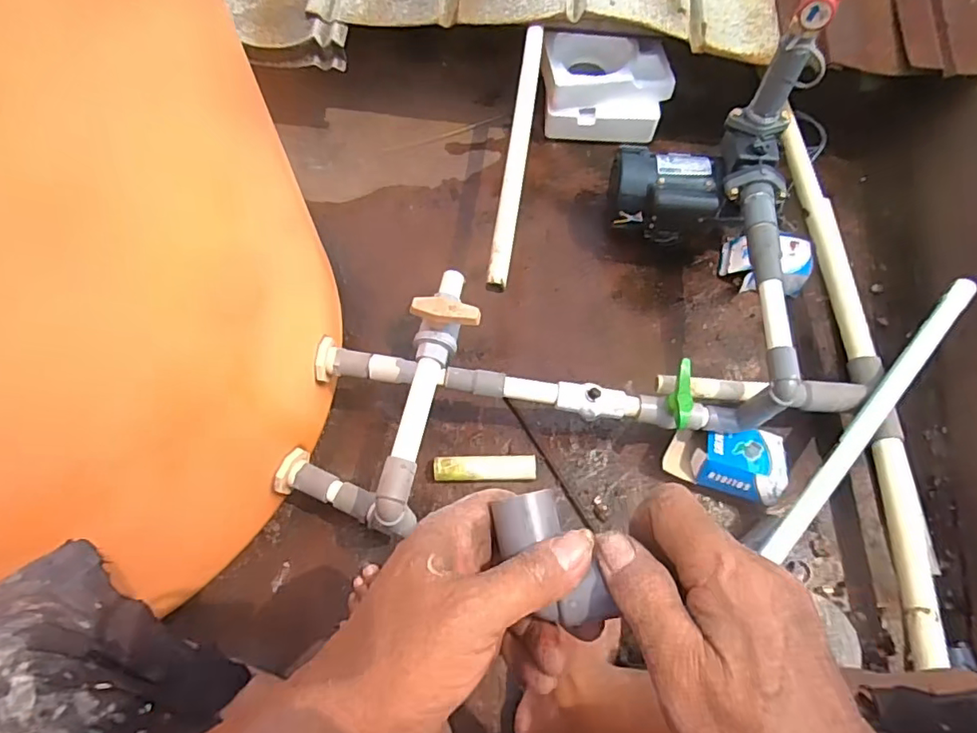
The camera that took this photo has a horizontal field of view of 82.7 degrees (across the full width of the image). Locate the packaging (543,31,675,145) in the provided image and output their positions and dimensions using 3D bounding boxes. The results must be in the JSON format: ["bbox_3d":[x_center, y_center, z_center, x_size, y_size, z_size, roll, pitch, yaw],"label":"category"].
[{"bbox_3d":[0.211,-0.502,1.011,0.228,0.129,0.126,6,65,2],"label":"packaging"}]

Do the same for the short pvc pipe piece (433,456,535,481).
[{"bbox_3d":[-0.005,0.141,0.756,0.135,0.029,0.032,-1,65,-1],"label":"short pvc pipe piece"}]

